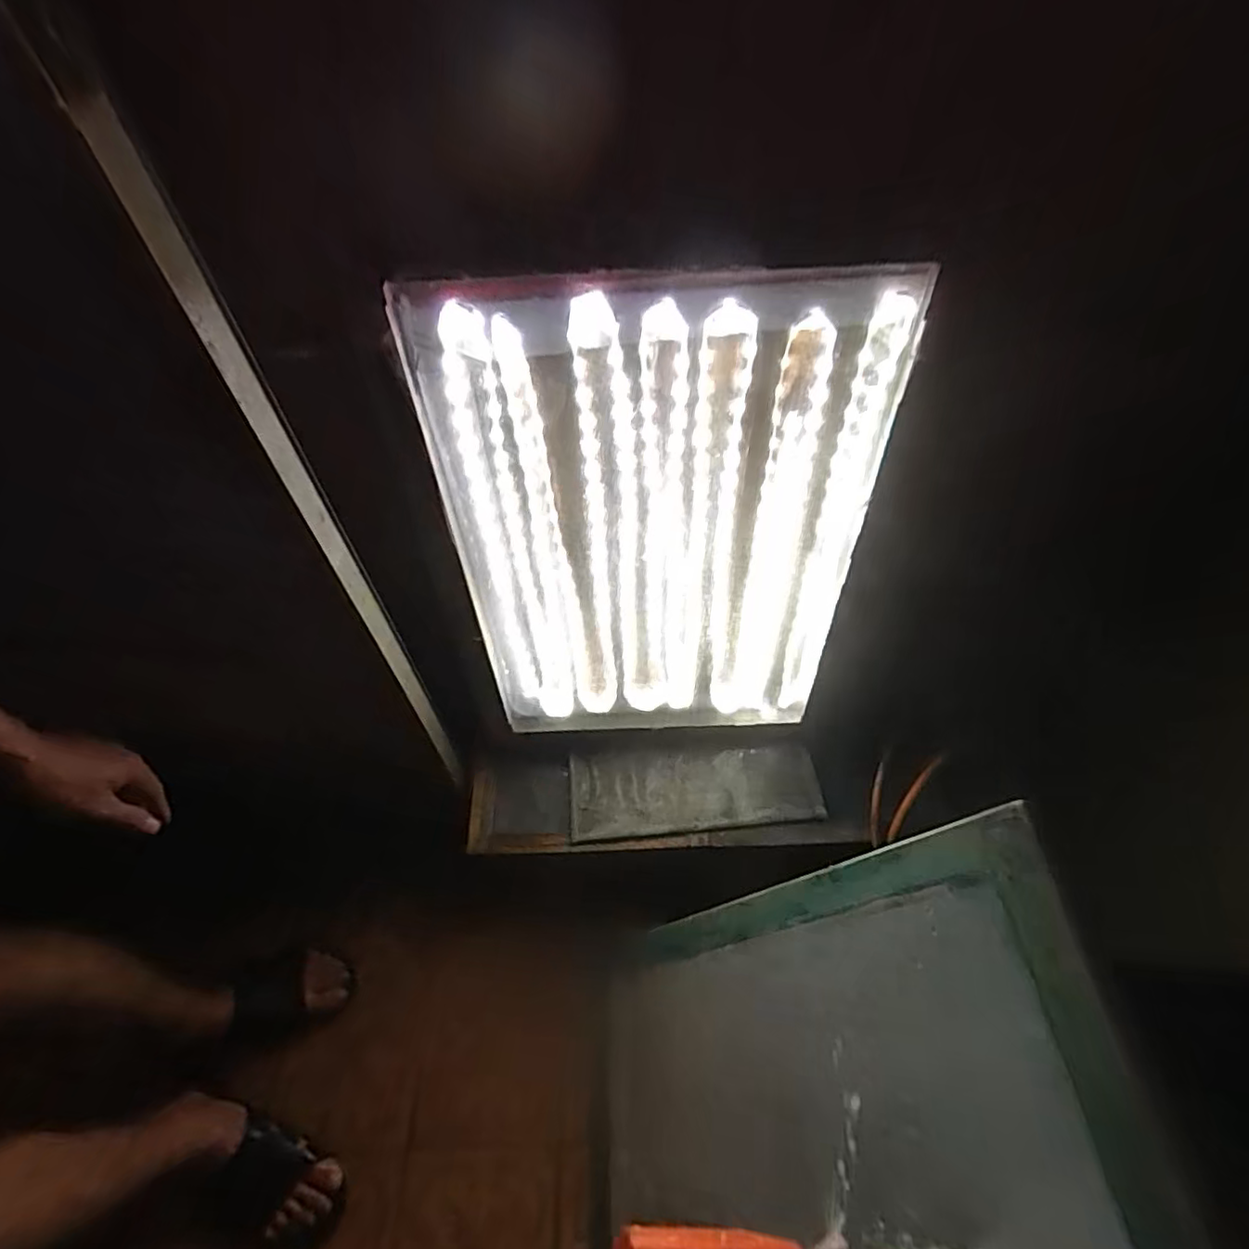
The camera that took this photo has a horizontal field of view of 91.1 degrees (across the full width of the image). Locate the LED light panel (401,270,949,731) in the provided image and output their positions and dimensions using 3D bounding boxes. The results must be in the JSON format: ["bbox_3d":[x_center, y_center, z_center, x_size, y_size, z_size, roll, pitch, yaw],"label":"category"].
[{"bbox_3d":[0.040,-0.070,0.734,0.463,0.646,0.048,-2,47,0],"label":"LED light panel"}]

